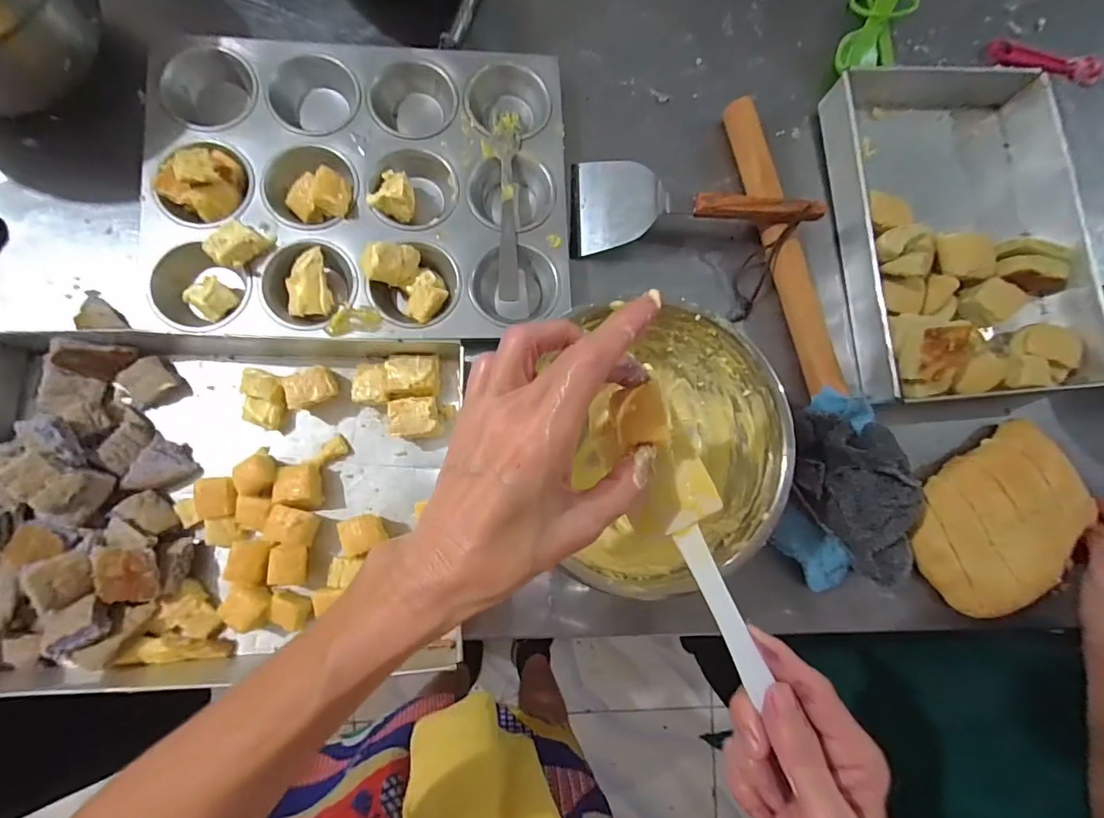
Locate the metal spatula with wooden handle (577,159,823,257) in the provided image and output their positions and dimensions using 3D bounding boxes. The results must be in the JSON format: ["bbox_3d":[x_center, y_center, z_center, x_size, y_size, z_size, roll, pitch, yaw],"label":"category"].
[{"bbox_3d":[0.128,-0.183,0.436,0.214,0.042,0.085,0,82,-6],"label":"metal spatula with wooden handle"}]

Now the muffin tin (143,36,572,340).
[{"bbox_3d":[-0.156,-0.178,0.407,0.336,0.049,0.254,-1,80,-6],"label":"muffin tin"}]

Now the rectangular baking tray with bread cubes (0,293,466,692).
[{"bbox_3d":[-0.240,0.064,0.353,0.327,0.046,0.250,2,80,-5],"label":"rectangular baking tray with bread cubes"}]

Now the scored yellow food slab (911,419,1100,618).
[{"bbox_3d":[0.387,0.095,0.418,0.152,0.031,0.113,-32,85,-10],"label":"scored yellow food slab"}]

